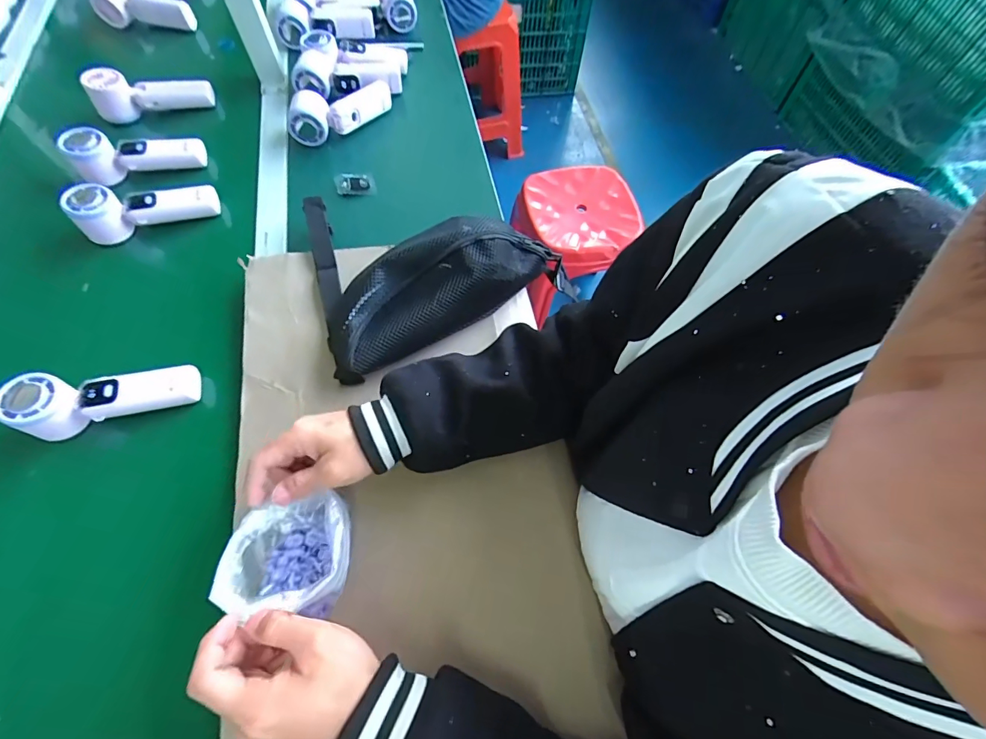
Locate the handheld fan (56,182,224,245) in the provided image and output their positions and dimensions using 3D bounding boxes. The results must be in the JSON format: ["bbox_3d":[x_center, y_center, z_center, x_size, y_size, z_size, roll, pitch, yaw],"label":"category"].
[{"bbox_3d":[-0.456,-0.220,0.570,0.163,0.062,0.048,-16,64,-10],"label":"handheld fan"}]

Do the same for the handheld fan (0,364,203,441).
[{"bbox_3d":[-0.403,0.027,0.450,0.159,0.047,0.057,-10,64,-7],"label":"handheld fan"}]

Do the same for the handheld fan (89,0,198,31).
[{"bbox_3d":[-0.622,-0.647,0.774,0.160,0.052,0.056,12,63,4],"label":"handheld fan"}]

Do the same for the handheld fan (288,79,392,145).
[{"bbox_3d":[-0.234,-0.398,0.678,0.165,0.065,0.065,-19,65,-11],"label":"handheld fan"}]

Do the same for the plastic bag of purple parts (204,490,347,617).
[{"bbox_3d":[-0.167,0.156,0.363,0.093,0.058,0.090,-11,64,-8],"label":"plastic bag of purple parts"}]

